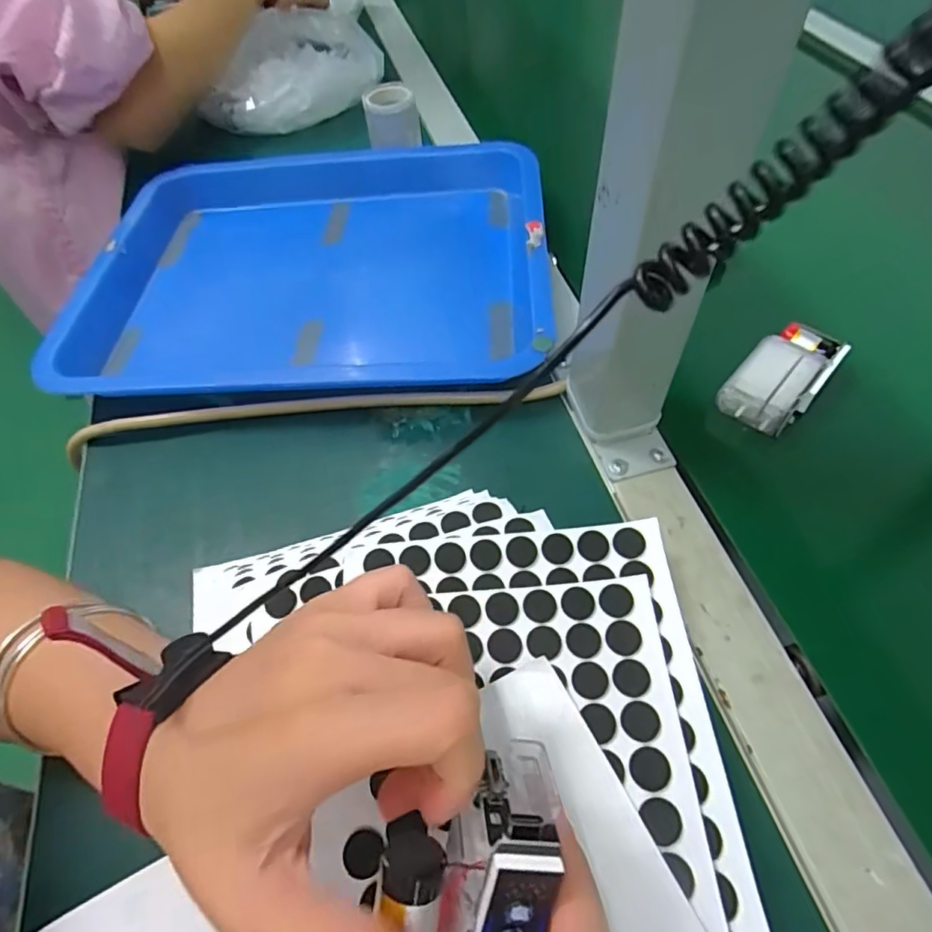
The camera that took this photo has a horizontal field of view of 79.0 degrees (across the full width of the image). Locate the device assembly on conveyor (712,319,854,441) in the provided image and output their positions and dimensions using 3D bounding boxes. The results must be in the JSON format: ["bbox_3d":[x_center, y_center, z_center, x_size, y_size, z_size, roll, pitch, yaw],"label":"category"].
[{"bbox_3d":[0.188,-0.054,0.336,0.041,0.019,0.076,35,64,27],"label":"device assembly on conveyor"}]

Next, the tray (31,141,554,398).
[{"bbox_3d":[-0.112,-0.149,0.420,0.336,0.042,0.250,-1,54,5],"label":"tray"}]

